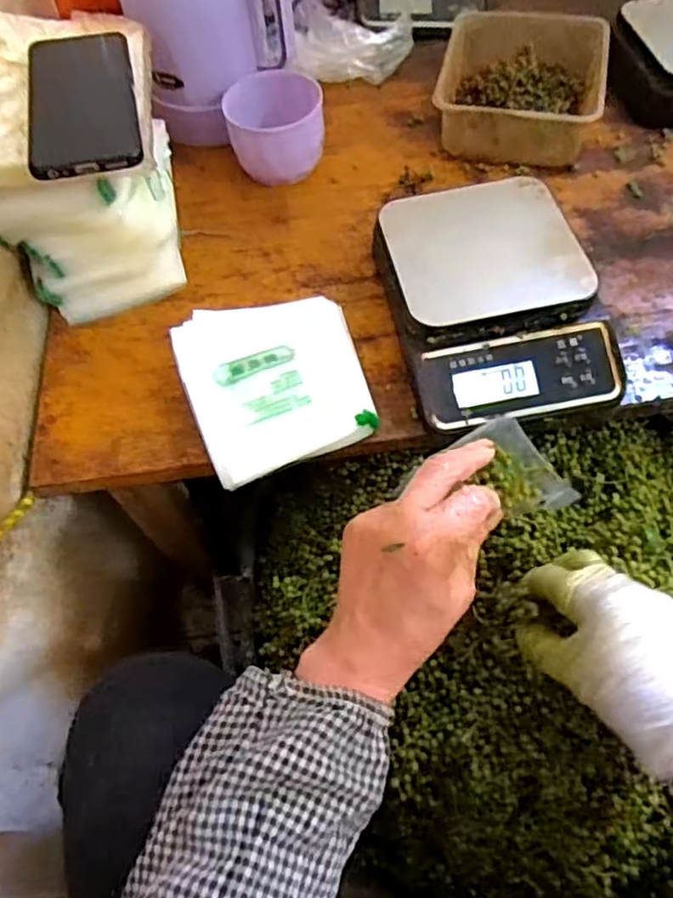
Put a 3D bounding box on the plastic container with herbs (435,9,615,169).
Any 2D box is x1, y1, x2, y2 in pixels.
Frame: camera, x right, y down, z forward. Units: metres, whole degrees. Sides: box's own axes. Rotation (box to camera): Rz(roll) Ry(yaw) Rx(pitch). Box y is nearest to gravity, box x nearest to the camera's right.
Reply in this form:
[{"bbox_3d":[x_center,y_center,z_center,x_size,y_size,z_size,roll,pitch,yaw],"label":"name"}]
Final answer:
[{"bbox_3d":[0.178,-0.351,0.648,0.145,0.060,0.175,5,60,7],"label":"plastic container with herbs"}]

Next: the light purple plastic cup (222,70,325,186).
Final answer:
[{"bbox_3d":[-0.055,-0.298,0.633,0.091,0.073,0.078,-10,59,-2],"label":"light purple plastic cup"}]

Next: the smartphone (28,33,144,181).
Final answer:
[{"bbox_3d":[-0.188,-0.259,0.492,0.076,0.010,0.164,-14,59,-5],"label":"smartphone"}]

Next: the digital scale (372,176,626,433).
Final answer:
[{"bbox_3d":[0.118,-0.115,0.524,0.148,0.058,0.206,-12,59,-3],"label":"digital scale"}]

